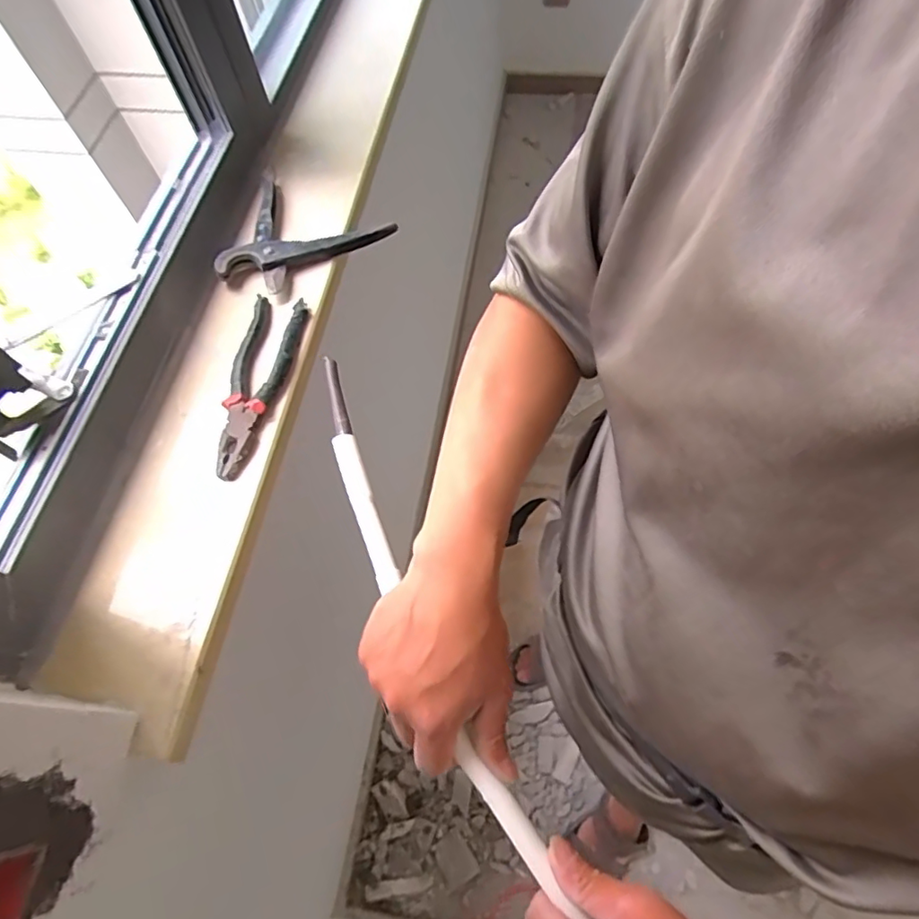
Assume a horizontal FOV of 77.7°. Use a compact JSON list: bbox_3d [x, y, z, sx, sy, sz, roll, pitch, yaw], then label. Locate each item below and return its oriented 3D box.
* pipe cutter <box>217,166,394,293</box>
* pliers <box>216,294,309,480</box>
[{"bbox_3d":[-0.177,-0.233,0.616,0.167,0.034,0.148,23,66,14],"label":"pipe cutter"},{"bbox_3d":[-0.192,-0.073,0.536,0.049,0.019,0.193,8,64,7],"label":"pliers"}]

